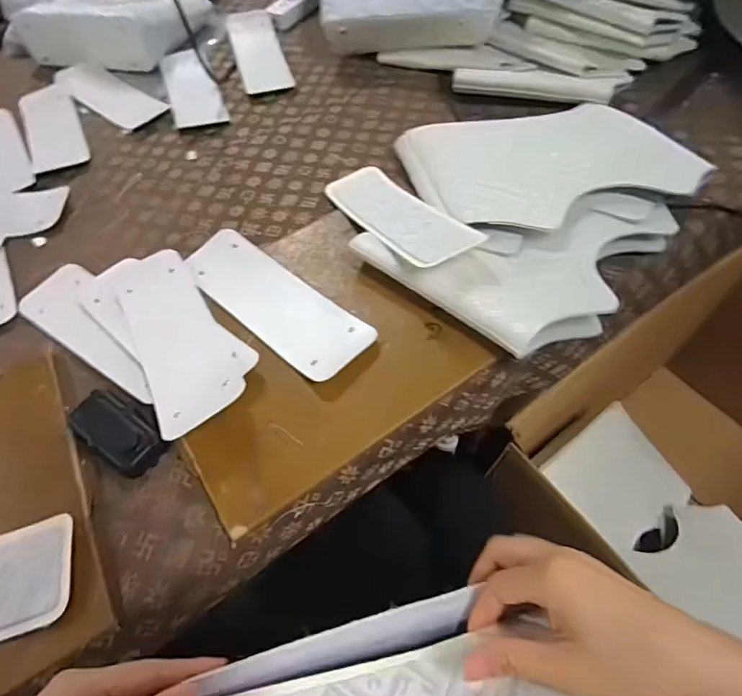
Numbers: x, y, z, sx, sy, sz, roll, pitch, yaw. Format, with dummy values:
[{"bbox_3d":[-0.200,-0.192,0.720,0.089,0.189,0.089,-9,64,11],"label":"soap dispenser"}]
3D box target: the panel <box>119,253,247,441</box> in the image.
[{"bbox_3d":[-0.216,-0.018,0.503,0.085,0.015,0.264,-28,53,-14],"label":"panel"}]

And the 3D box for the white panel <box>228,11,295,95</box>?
[{"bbox_3d":[-0.212,-0.562,0.866,0.084,0.008,0.251,-17,63,-3],"label":"white panel"}]

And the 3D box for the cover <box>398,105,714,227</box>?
[{"bbox_3d":[0.217,-0.244,0.589,0.314,0.045,0.249,-10,55,-4],"label":"cover"}]

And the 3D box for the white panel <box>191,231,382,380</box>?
[{"bbox_3d":[-0.114,-0.055,0.526,0.263,0.012,0.085,36,67,27],"label":"white panel"}]

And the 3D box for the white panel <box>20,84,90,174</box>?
[{"bbox_3d":[-0.551,-0.381,0.789,0.086,0.011,0.254,-25,59,-14],"label":"white panel"}]

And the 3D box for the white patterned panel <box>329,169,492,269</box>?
[{"bbox_3d":[0.030,-0.167,0.560,0.084,0.018,0.257,-26,43,-14],"label":"white patterned panel"}]

